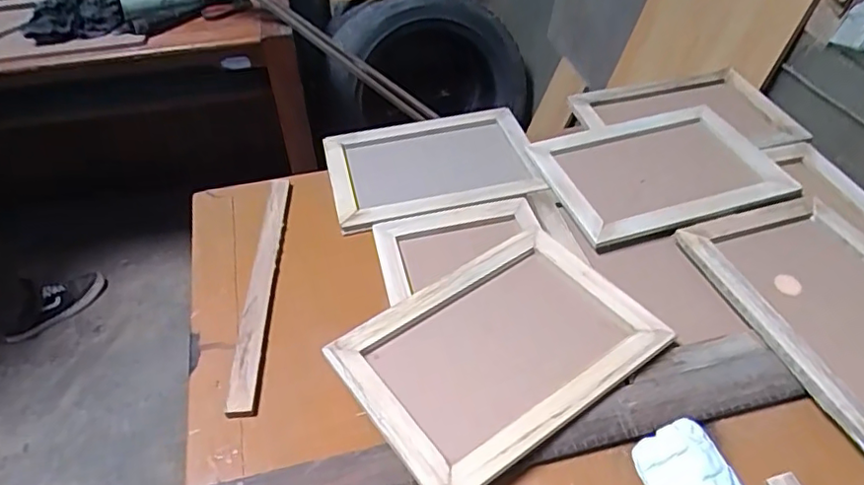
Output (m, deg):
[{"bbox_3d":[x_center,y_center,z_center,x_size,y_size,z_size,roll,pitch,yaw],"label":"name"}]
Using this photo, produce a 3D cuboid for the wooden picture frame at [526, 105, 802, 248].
[{"bbox_3d":[0.305,-0.100,0.789,0.282,0.014,0.209,-14,47,-9],"label":"wooden picture frame"}]

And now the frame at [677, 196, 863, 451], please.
[{"bbox_3d":[0.440,0.060,0.627,0.220,0.021,0.295,-15,47,-11],"label":"frame"}]

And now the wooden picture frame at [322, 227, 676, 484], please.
[{"bbox_3d":[0.073,0.105,0.604,0.300,0.023,0.208,-27,50,-21],"label":"wooden picture frame"}]

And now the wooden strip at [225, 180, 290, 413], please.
[{"bbox_3d":[-0.202,0.041,0.698,0.026,0.013,0.350,-4,46,0],"label":"wooden strip"}]

